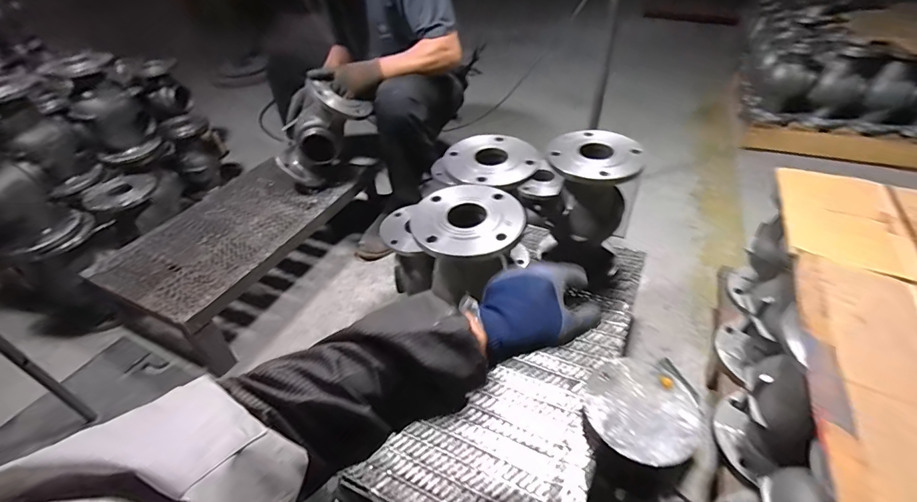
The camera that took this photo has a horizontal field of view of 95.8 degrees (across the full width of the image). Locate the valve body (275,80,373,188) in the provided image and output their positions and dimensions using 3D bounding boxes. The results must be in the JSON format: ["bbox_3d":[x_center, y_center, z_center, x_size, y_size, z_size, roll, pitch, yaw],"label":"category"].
[{"bbox_3d":[-0.402,-0.356,1.196,0.162,0.319,0.169,22,33,-34],"label":"valve body"}]

